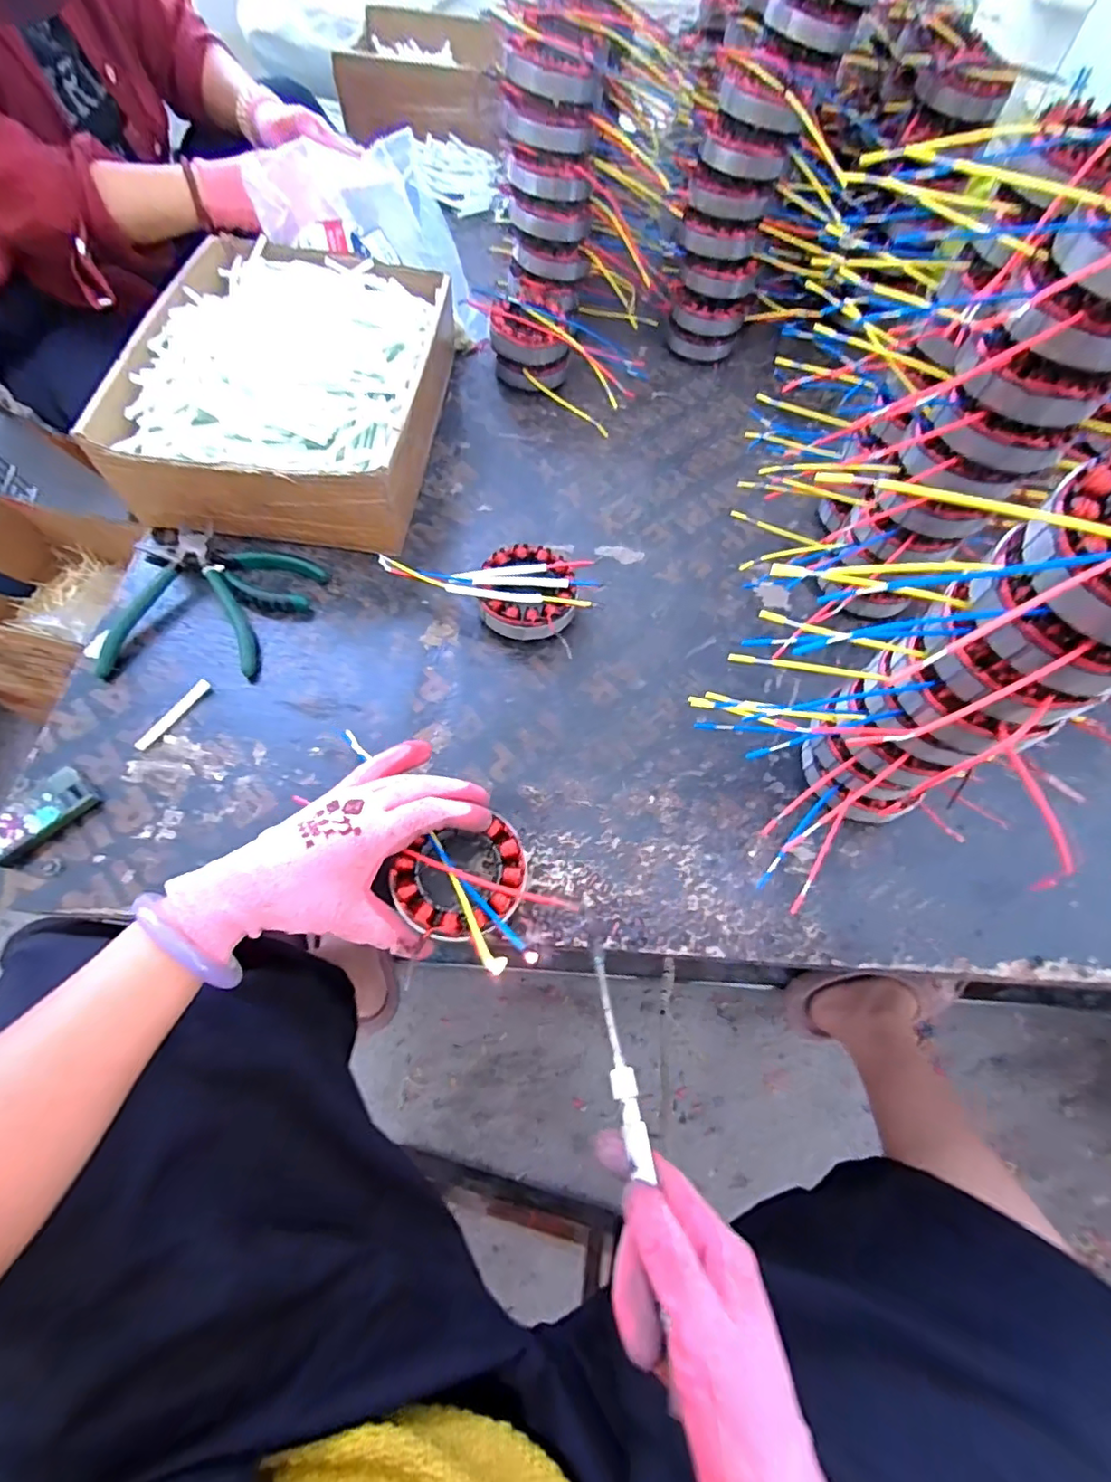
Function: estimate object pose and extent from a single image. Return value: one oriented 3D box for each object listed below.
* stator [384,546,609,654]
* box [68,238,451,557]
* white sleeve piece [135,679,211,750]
[{"bbox_3d":[-0.054,-0.141,0.498,0.175,0.036,0.086,22,65,7],"label":"stator"},{"bbox_3d":[-0.238,-0.338,0.542,0.243,0.104,0.324,6,64,-1],"label":"box"},{"bbox_3d":[-0.293,-0.021,0.437,0.010,0.005,0.068,29,66,10],"label":"white sleeve piece"}]

